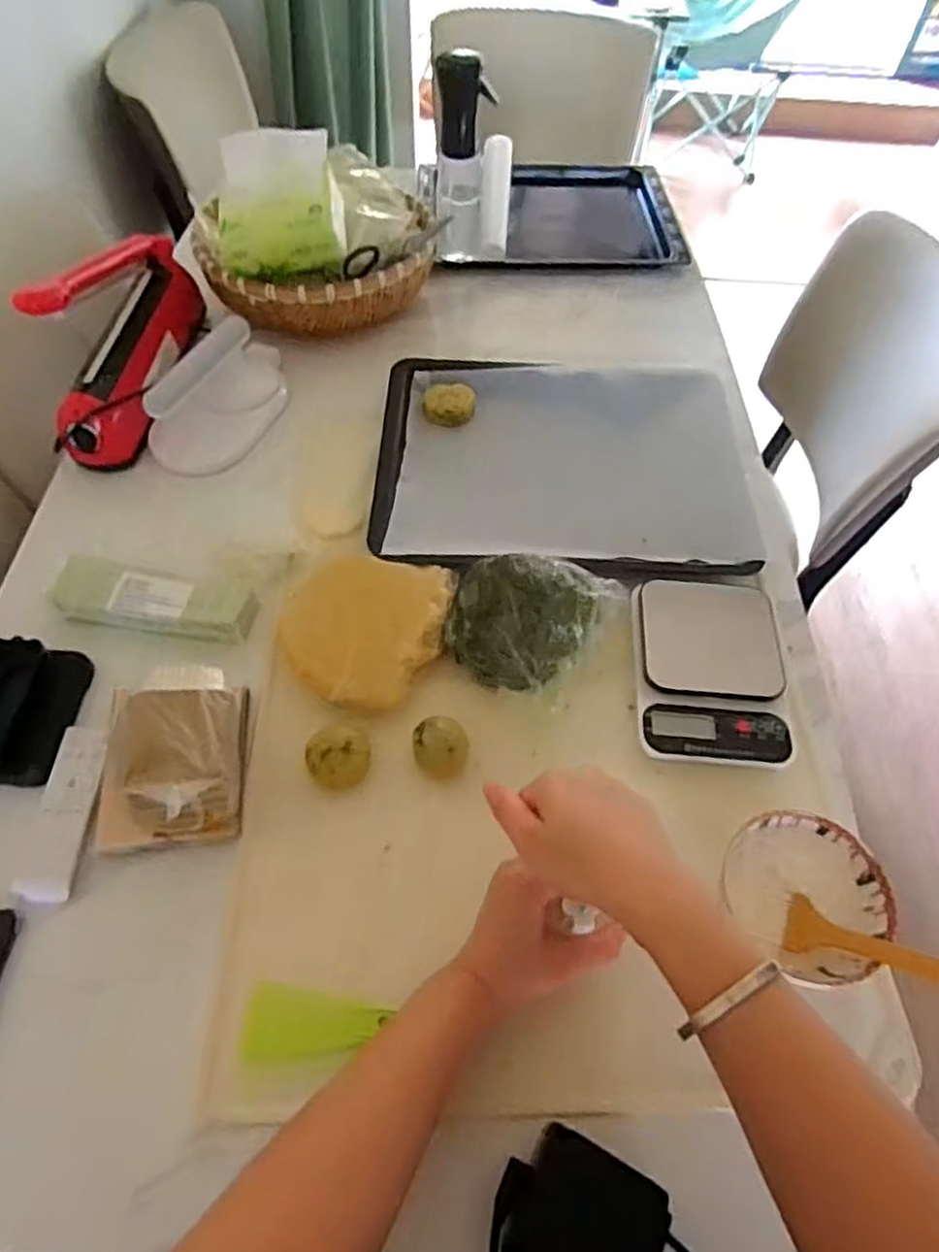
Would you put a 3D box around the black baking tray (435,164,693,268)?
[{"bbox_3d":[0.143,-0.643,1.098,0.349,0.034,0.291,1,57,-2],"label":"black baking tray"}]

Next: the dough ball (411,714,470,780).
[{"bbox_3d":[-0.023,0.101,0.589,0.045,0.036,0.042,1,57,-2],"label":"dough ball"}]

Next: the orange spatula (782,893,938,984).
[{"bbox_3d":[0.277,0.218,0.472,0.120,0.012,0.039,9,54,31],"label":"orange spatula"}]

